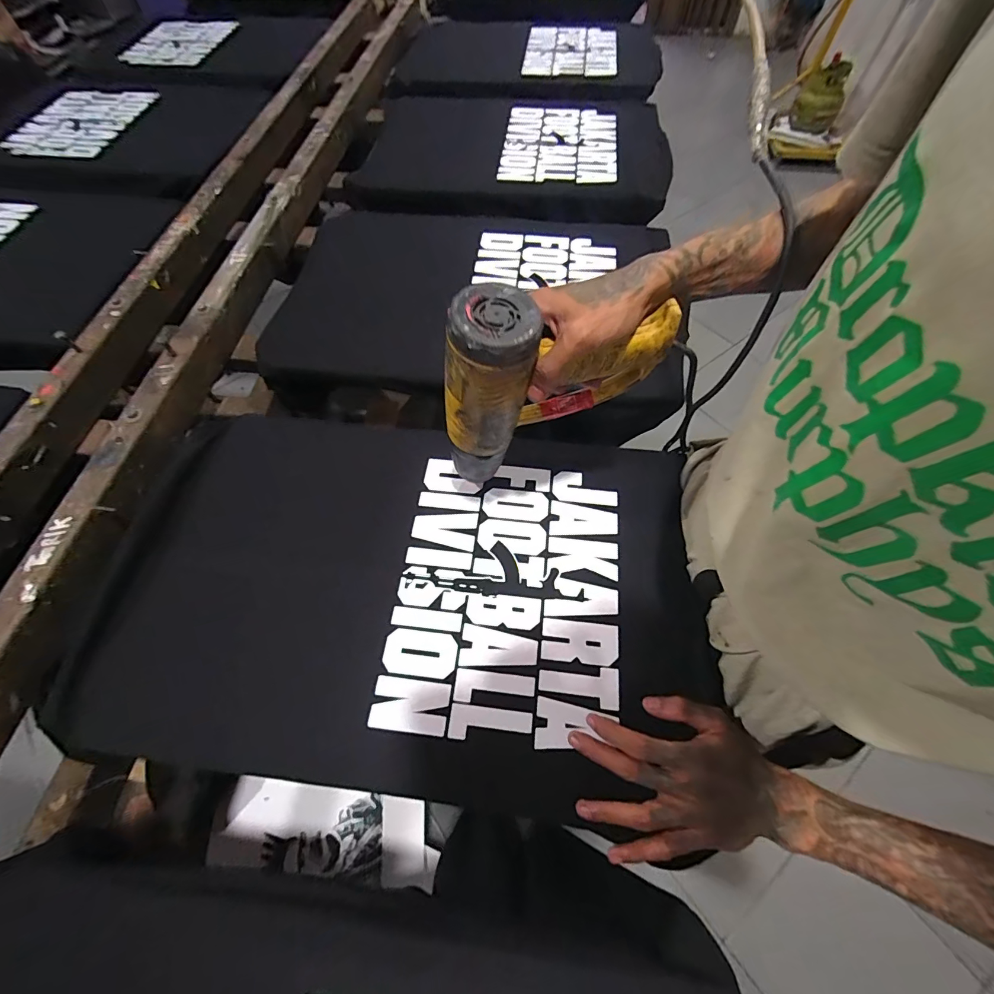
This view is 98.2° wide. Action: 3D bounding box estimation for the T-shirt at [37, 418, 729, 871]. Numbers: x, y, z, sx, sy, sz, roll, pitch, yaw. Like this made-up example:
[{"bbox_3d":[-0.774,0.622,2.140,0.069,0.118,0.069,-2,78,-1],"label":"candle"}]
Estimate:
[{"bbox_3d":[-0.106,0.084,0.465,0.613,0.033,0.415,7,65,3],"label":"T-shirt"}]

